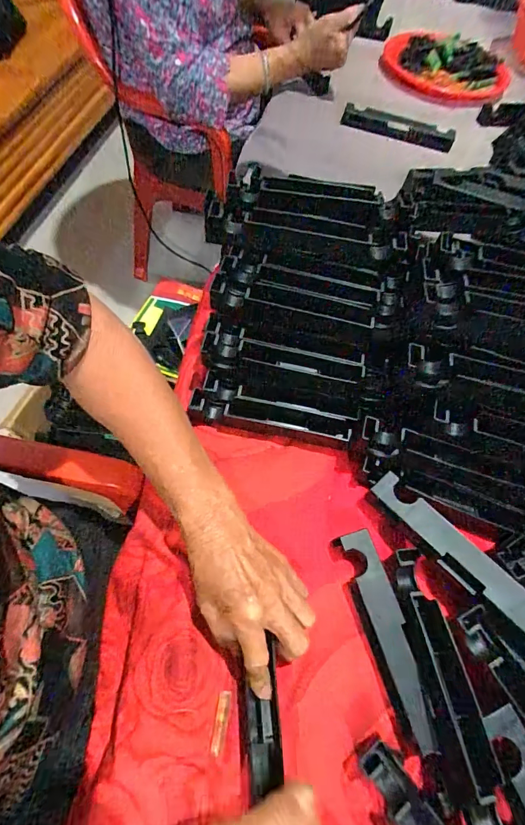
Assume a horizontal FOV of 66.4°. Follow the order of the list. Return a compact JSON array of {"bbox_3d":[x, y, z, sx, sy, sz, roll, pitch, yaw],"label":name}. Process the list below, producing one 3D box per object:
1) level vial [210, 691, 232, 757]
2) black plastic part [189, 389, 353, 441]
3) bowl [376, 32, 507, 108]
[{"bbox_3d":[-0.032,0.236,0.305,0.009,0.004,0.040,12,61,0],"label":"level vial"},{"bbox_3d":[0.008,0.004,0.406,0.159,0.022,0.024,12,61,0],"label":"black plastic part"},{"bbox_3d":[0.368,-0.700,0.816,0.256,0.059,0.198,25,62,7],"label":"bowl"}]

